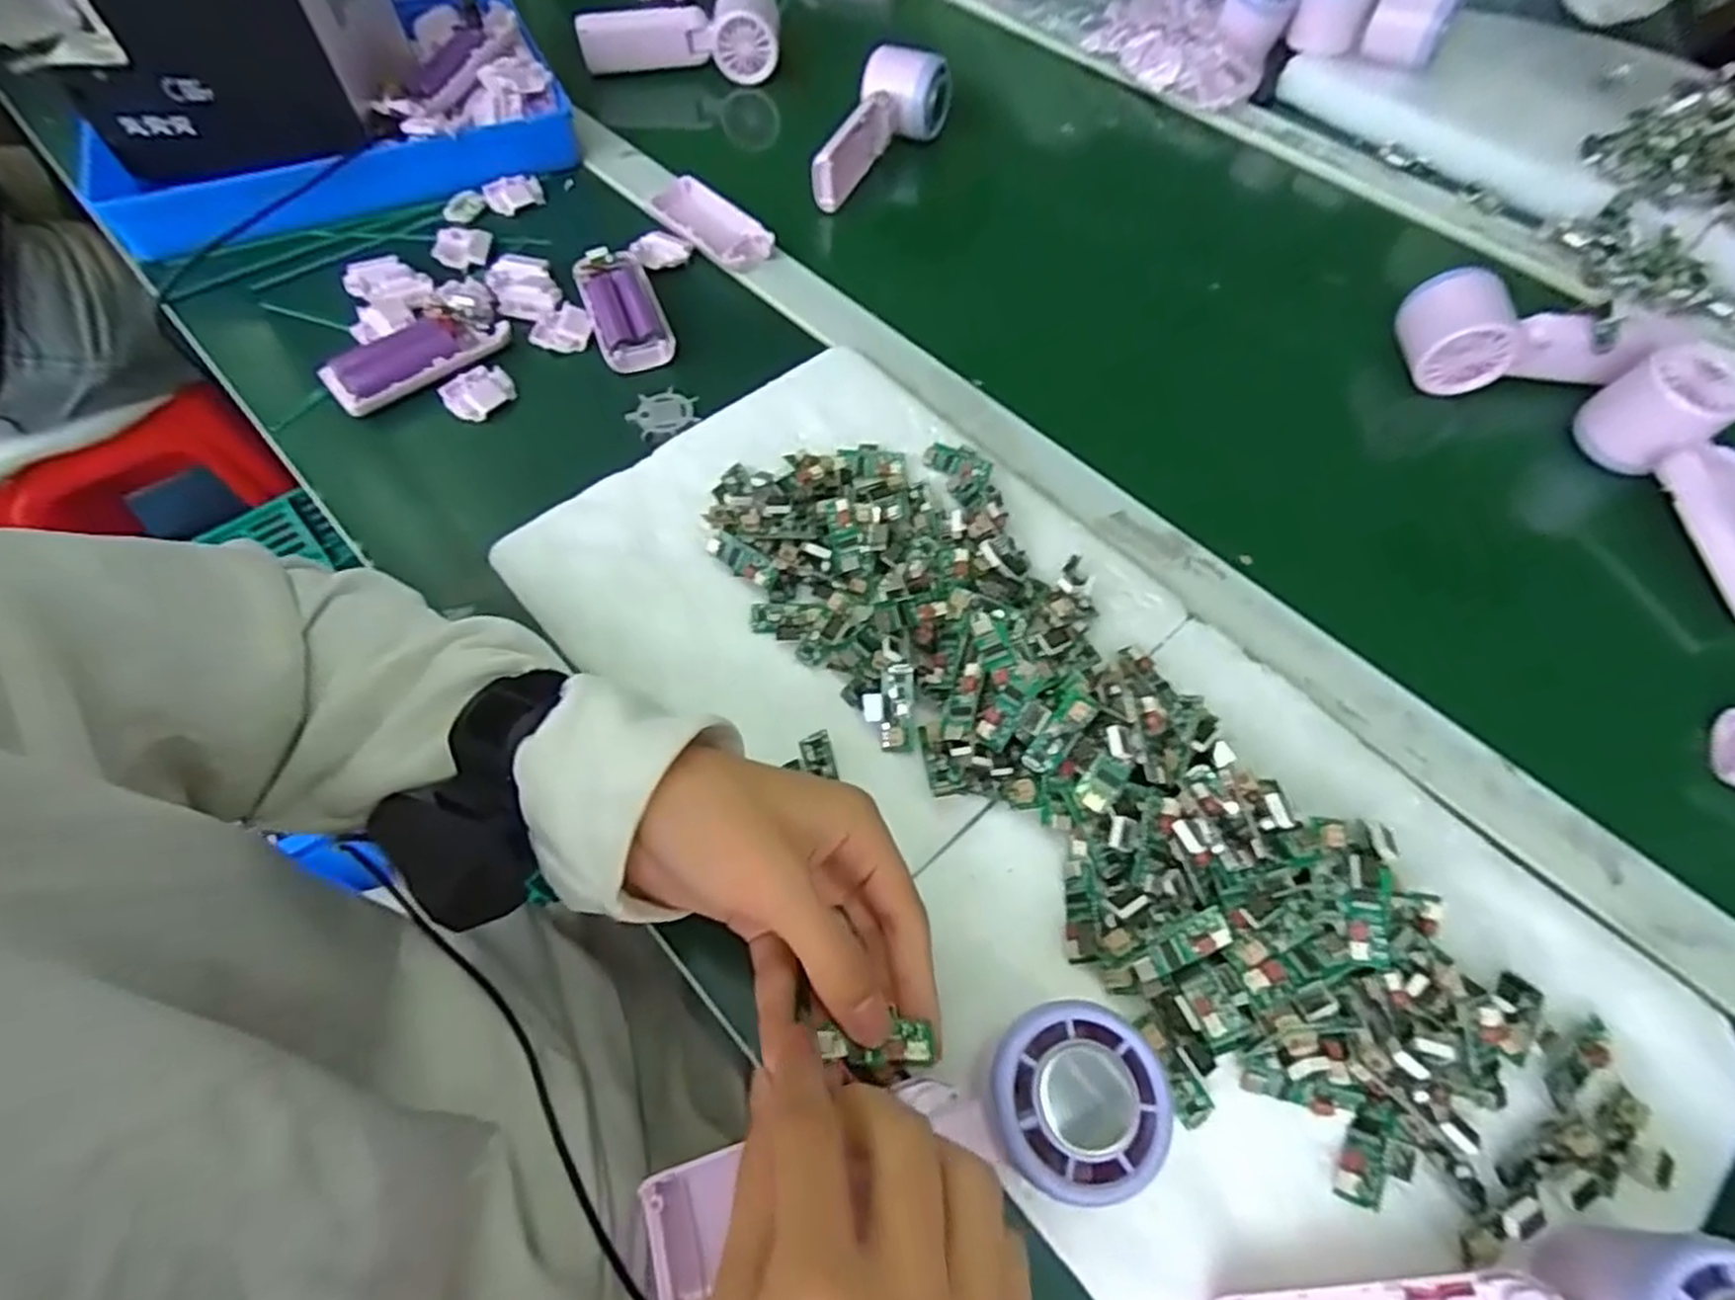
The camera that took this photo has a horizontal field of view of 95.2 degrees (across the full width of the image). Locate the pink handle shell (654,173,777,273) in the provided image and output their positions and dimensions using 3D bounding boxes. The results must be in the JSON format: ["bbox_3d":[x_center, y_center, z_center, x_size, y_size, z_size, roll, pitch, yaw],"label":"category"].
[{"bbox_3d":[-0.113,-0.304,0.568,0.043,0.017,0.105,-39,67,-21],"label":"pink handle shell"}]

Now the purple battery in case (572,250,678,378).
[{"bbox_3d":[-0.160,-0.226,0.519,0.046,0.019,0.106,-20,62,-12],"label":"purple battery in case"}]

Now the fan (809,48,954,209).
[{"bbox_3d":[0.011,-0.399,0.614,0.059,0.060,0.160,18,61,10],"label":"fan"}]

